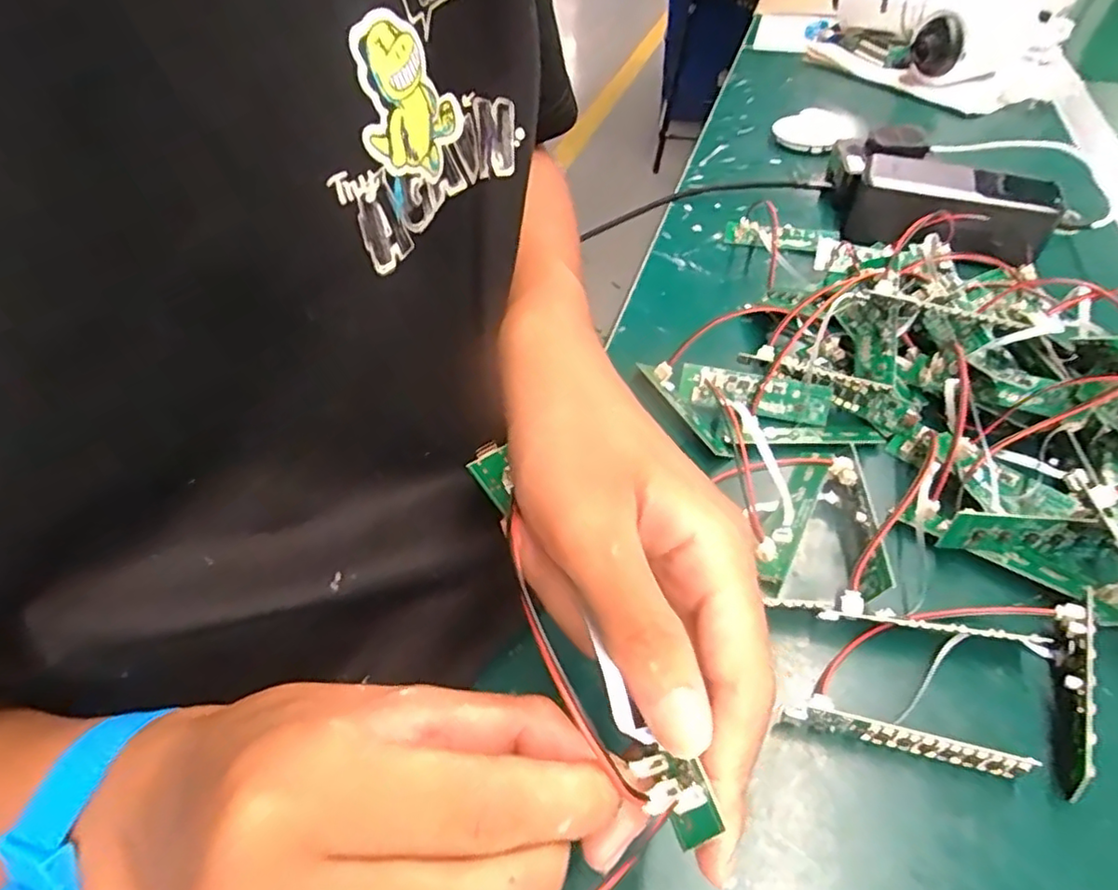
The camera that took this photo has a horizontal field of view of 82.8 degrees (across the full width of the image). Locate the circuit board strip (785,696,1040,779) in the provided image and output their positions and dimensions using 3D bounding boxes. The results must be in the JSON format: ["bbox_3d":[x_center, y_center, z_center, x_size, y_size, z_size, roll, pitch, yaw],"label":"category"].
[{"bbox_3d":[0.126,0.106,0.233,0.080,0.017,0.010,10,48,12],"label":"circuit board strip"}]

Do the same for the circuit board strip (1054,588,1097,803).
[{"bbox_3d":[0.196,0.091,0.240,0.011,0.016,0.080,17,50,17],"label":"circuit board strip"}]

